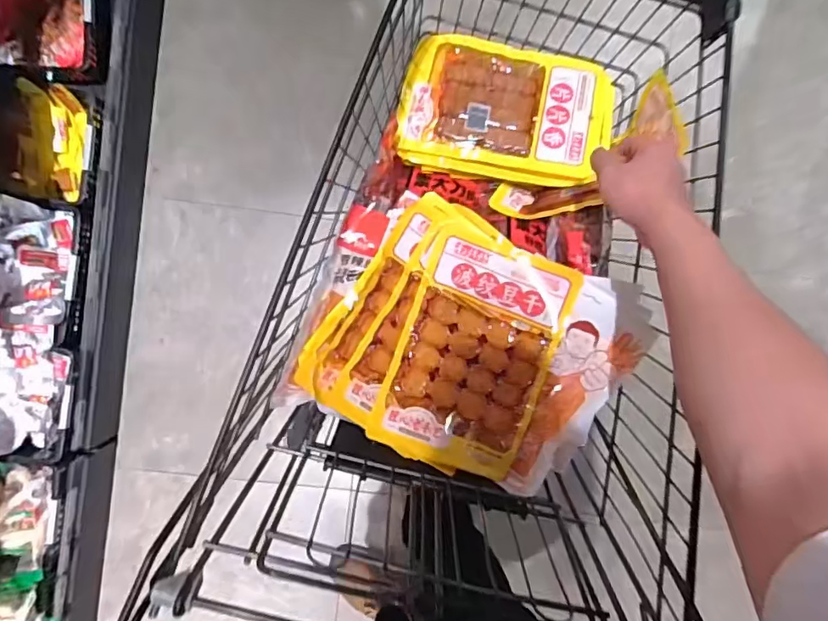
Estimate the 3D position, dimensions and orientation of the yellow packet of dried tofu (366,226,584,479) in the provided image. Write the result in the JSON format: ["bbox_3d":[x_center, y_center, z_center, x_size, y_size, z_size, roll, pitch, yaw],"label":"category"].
[{"bbox_3d":[0.069,0.044,0.590,0.162,0.048,0.243,21,90,-3],"label":"yellow packet of dried tofu"}]

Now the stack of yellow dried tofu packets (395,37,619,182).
[{"bbox_3d":[0.121,-0.257,0.687,0.262,0.061,0.173,11,91,-3],"label":"stack of yellow dried tofu packets"}]

